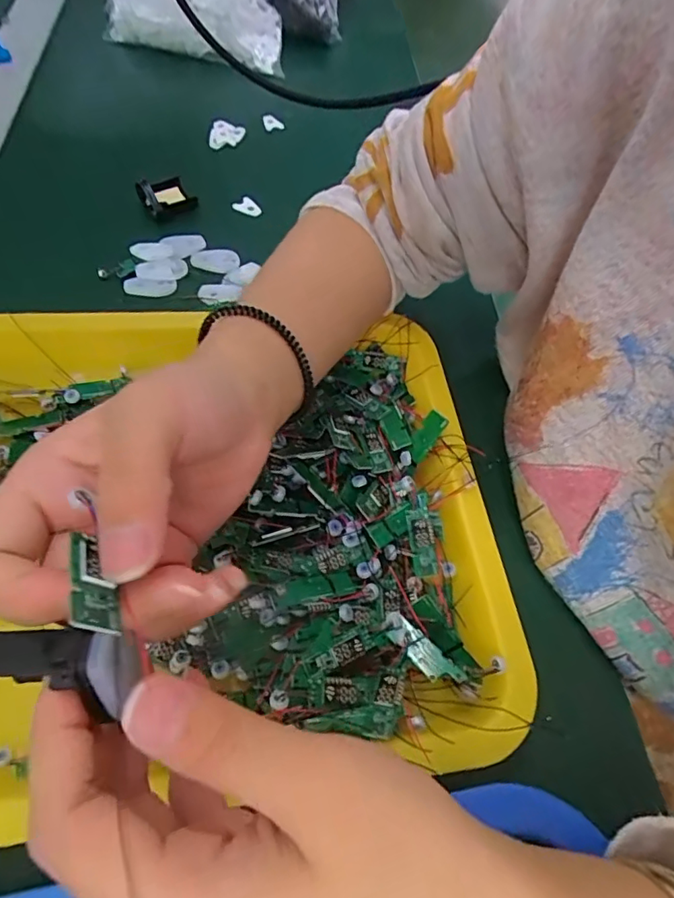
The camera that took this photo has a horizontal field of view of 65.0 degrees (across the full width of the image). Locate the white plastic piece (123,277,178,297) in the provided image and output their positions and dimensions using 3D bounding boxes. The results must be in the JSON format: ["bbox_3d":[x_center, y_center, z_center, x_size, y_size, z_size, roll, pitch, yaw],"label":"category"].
[{"bbox_3d":[-0.135,-0.117,0.384,0.037,0.006,0.014,6,58,-3],"label":"white plastic piece"}]

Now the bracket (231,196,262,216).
[{"bbox_3d":[-0.077,-0.206,0.451,0.024,0.016,0.006,-5,59,-10],"label":"bracket"}]

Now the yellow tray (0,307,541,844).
[{"bbox_3d":[-0.097,0.032,0.270,0.352,0.040,0.261,-4,59,-9],"label":"yellow tray"}]

